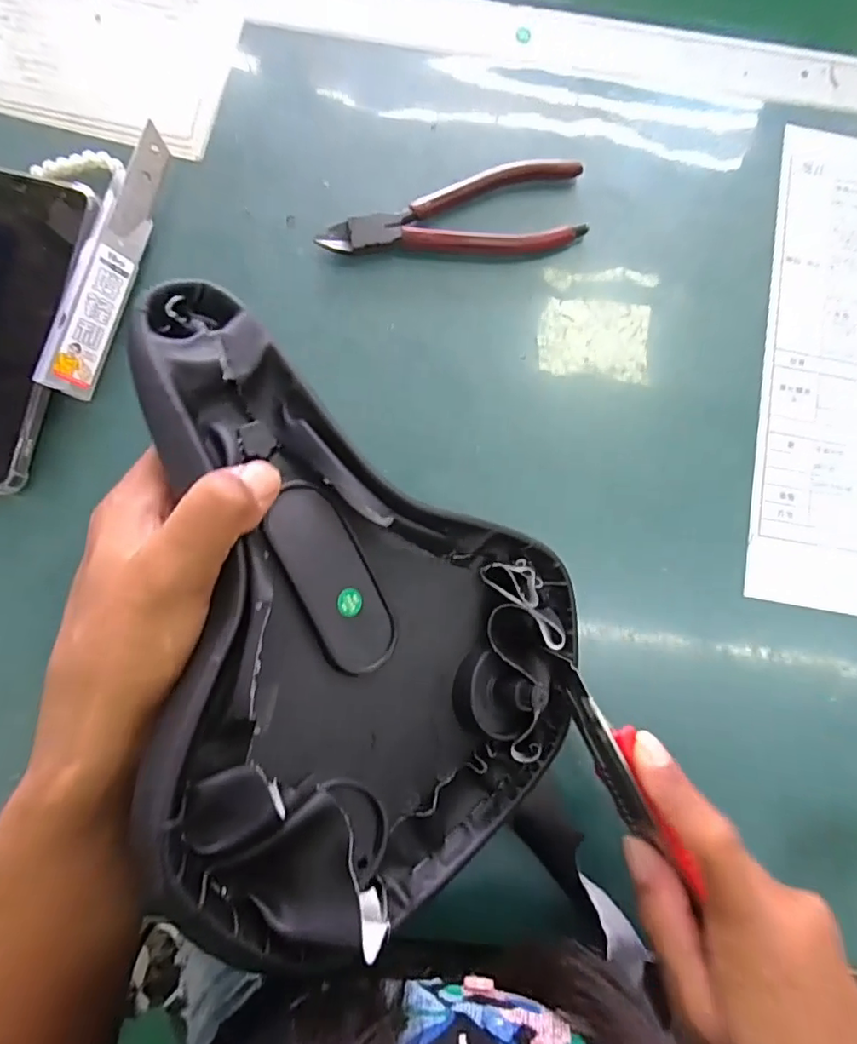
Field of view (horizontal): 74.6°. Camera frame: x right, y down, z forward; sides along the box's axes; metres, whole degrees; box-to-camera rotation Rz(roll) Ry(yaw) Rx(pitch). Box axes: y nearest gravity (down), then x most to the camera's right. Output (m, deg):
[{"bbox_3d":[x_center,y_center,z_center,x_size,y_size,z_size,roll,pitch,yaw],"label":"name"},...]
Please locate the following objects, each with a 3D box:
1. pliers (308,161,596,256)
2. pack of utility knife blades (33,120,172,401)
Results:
[{"bbox_3d":[0.015,-0.183,0.325,0.149,0.013,0.054,-3,83,-4],"label":"pliers"},{"bbox_3d":[-0.169,-0.141,0.301,0.026,0.009,0.152,21,76,-36],"label":"pack of utility knife blades"}]

